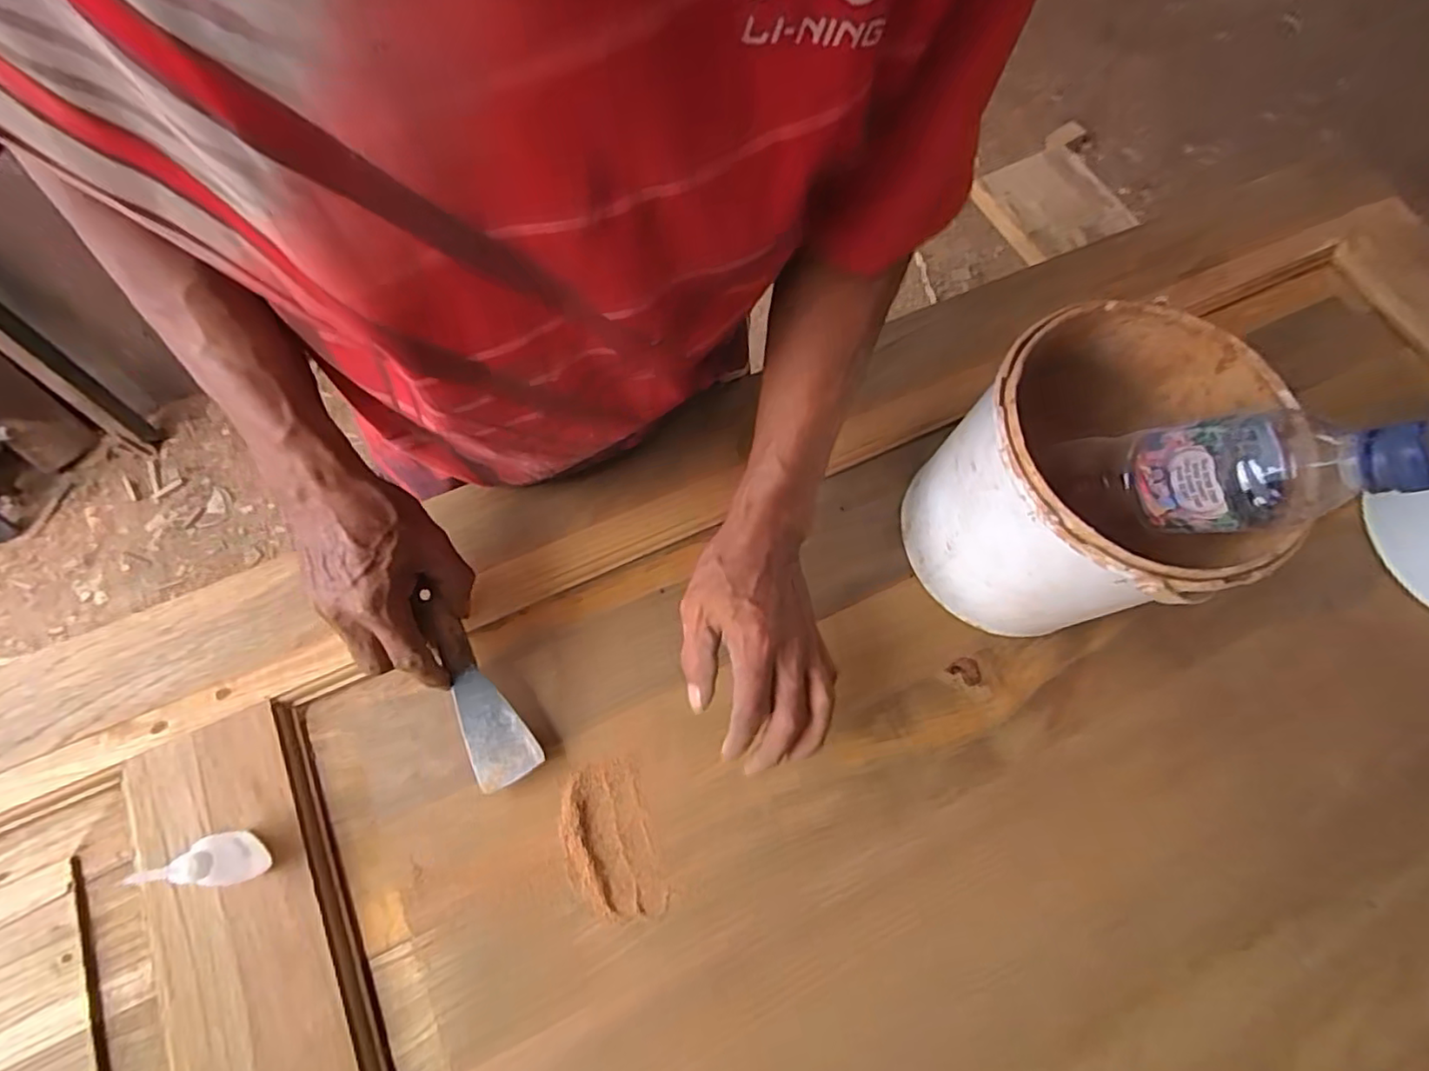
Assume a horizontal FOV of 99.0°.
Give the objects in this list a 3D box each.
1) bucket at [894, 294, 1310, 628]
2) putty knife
[{"bbox_3d":[0.247,-0.033,0.431,0.168,0.185,0.175,1,71,-2],"label":"bucket"},{"bbox_3d":[-0.172,0.104,0.432,0.042,0.012,0.149,-25,86,-10],"label":"putty knife"}]

